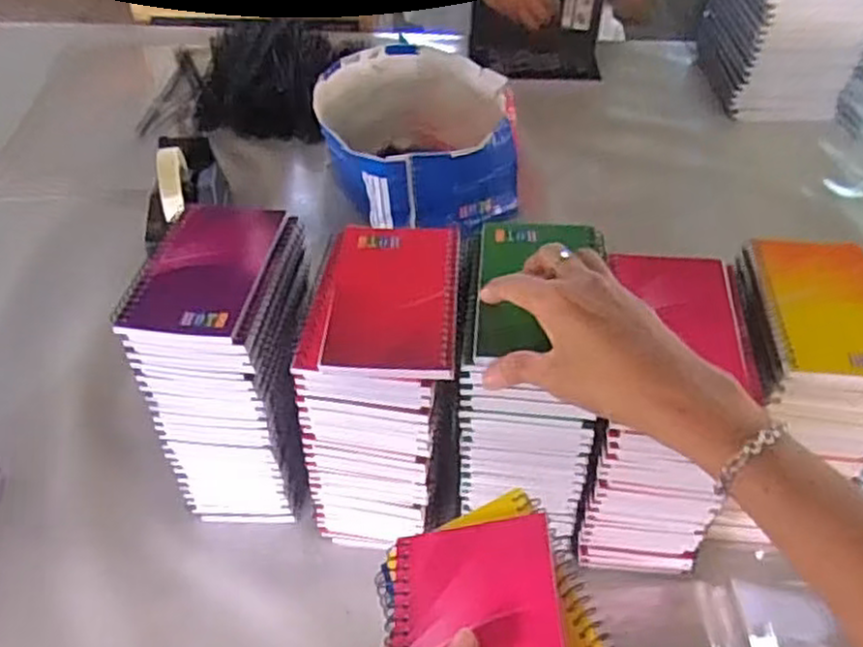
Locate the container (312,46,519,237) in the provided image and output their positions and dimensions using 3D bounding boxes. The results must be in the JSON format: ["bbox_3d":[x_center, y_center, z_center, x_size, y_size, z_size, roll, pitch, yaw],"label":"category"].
[{"bbox_3d":[-0.019,-0.225,0.898,0.220,0.125,0.242,0,47,0],"label":"container"}]

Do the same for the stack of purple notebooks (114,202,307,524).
[{"bbox_3d":[-0.155,0.037,0.586,0.099,0.232,0.132,2,47,3],"label":"stack of purple notebooks"}]

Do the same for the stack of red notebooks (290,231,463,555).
[{"bbox_3d":[-0.036,0.051,0.569,0.102,0.210,0.140,3,47,3],"label":"stack of red notebooks"}]

